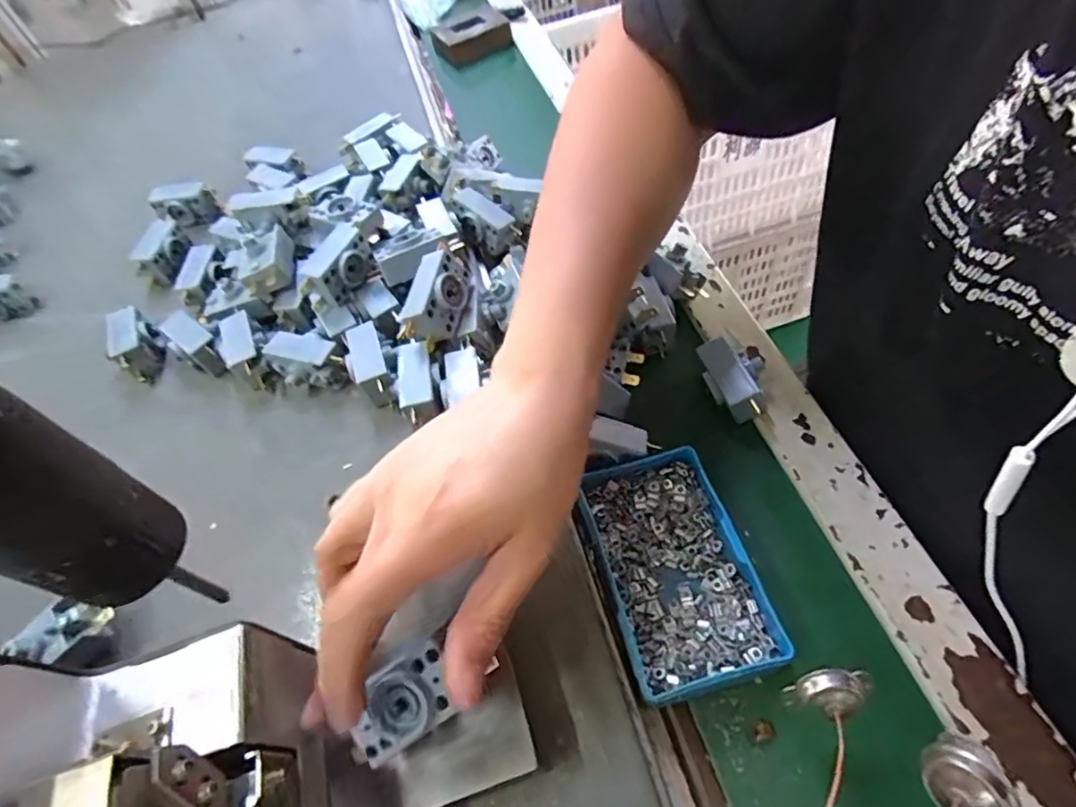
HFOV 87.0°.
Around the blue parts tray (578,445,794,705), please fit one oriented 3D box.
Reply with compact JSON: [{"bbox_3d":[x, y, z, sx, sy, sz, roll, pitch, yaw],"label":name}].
[{"bbox_3d":[0.069,0.082,0.288,0.068,0.022,0.113,-17,54,-2],"label":"blue parts tray"}]

